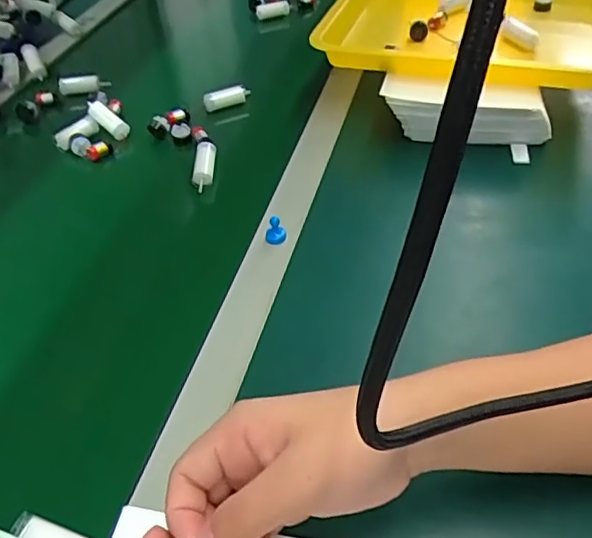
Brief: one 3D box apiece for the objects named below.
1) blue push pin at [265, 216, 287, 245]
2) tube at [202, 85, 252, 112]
[{"bbox_3d":[-0.019,-0.033,0.528,0.015,0.023,0.015,-33,57,-20],"label":"blue push pin"},{"bbox_3d":[-0.086,-0.214,0.726,0.057,0.024,0.018,-16,53,-9],"label":"tube"}]

